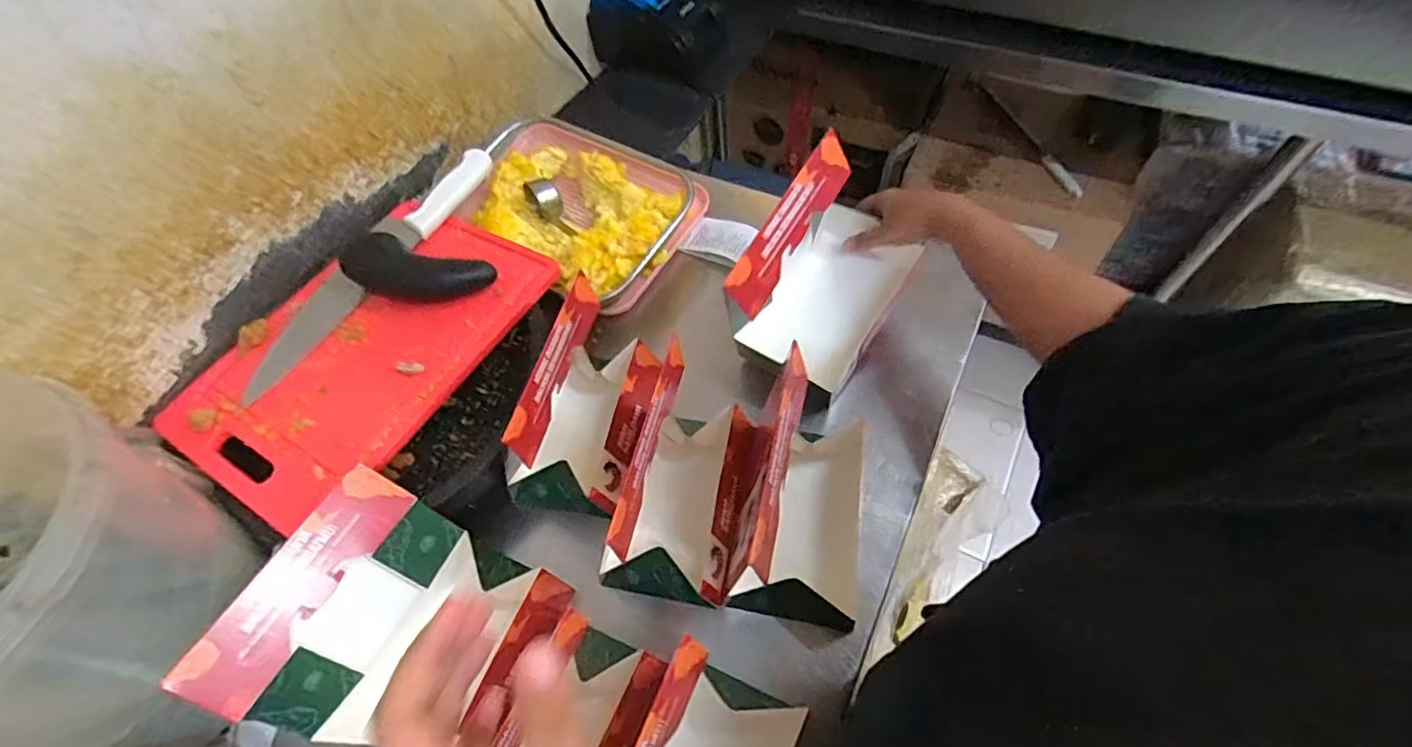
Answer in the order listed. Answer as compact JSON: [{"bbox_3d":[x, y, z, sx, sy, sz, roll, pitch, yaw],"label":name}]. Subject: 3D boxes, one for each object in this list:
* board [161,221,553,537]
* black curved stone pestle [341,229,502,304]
[{"bbox_3d":[-0.347,-0.036,0.605,0.236,0.021,0.344,28,68,19],"label":"board"},{"bbox_3d":[-0.293,-0.105,0.610,0.148,0.047,0.056,11,59,-8],"label":"black curved stone pestle"}]

